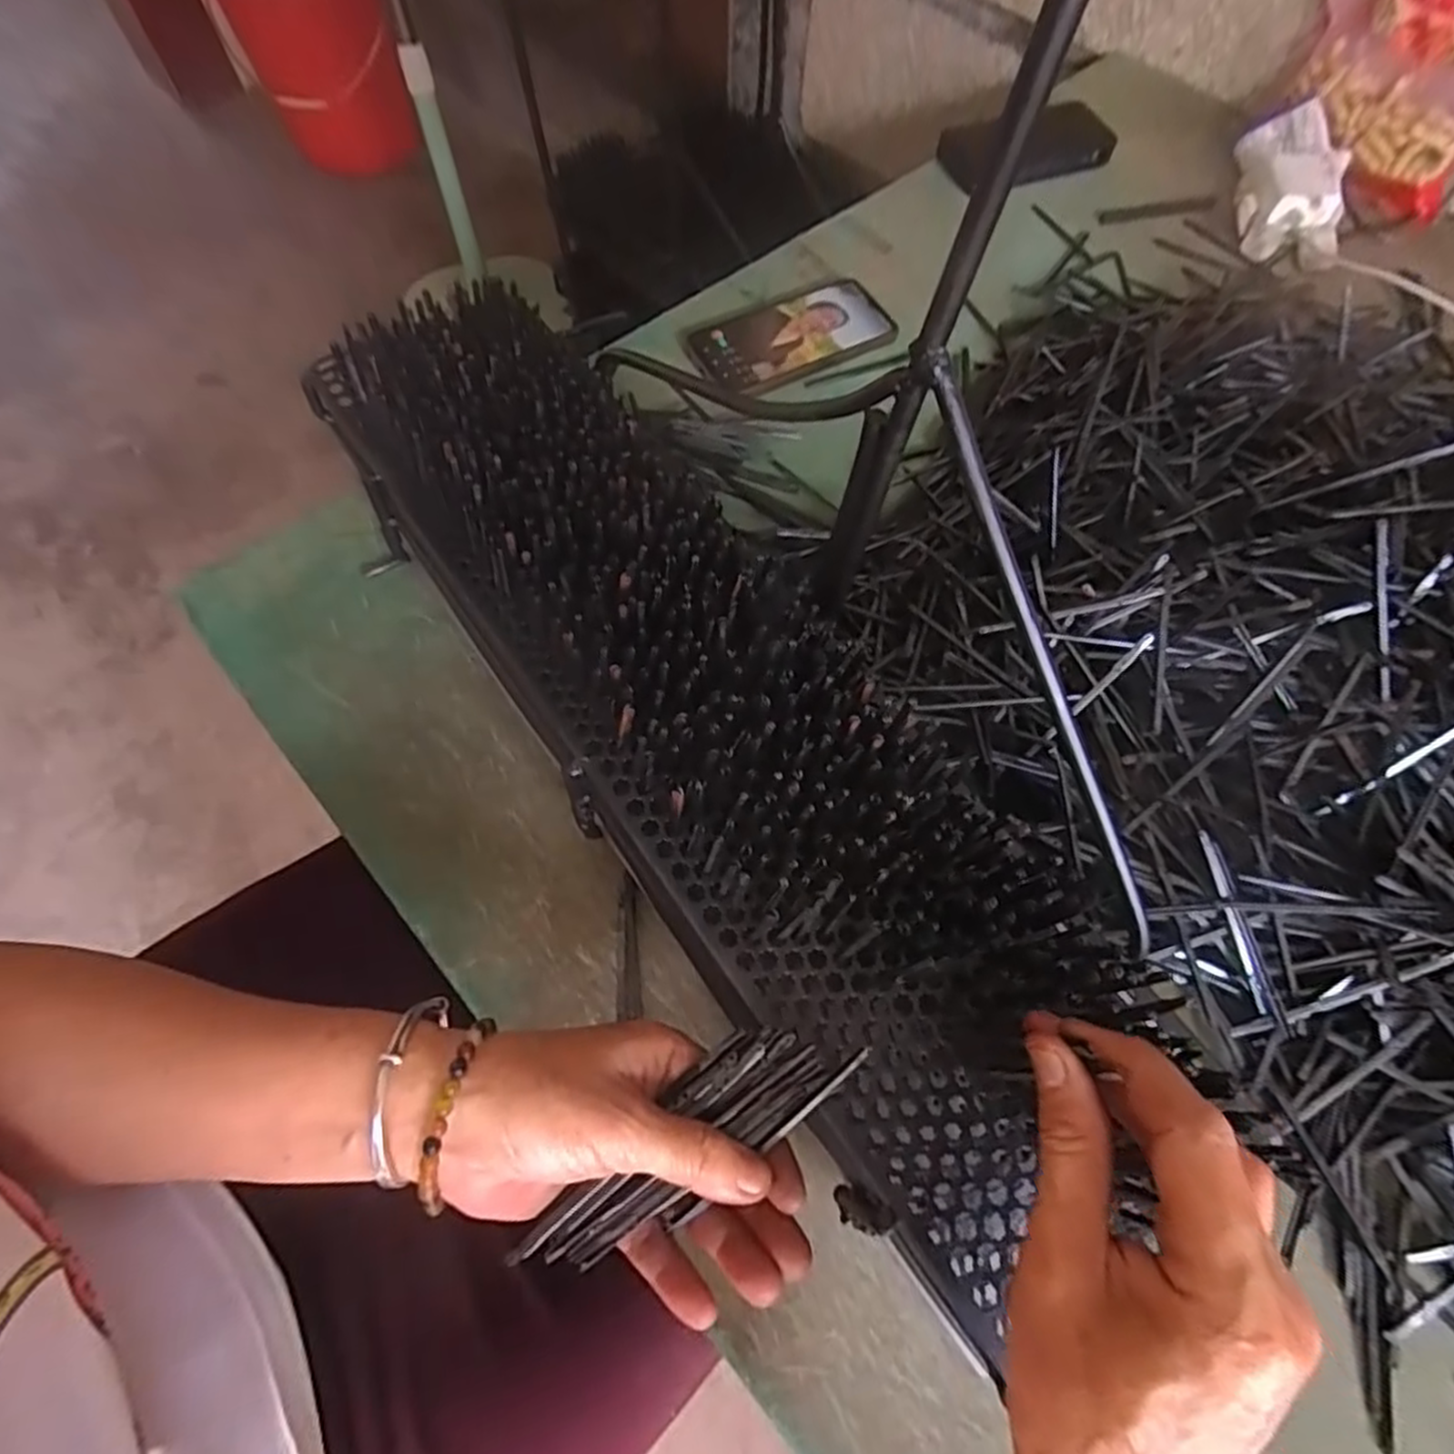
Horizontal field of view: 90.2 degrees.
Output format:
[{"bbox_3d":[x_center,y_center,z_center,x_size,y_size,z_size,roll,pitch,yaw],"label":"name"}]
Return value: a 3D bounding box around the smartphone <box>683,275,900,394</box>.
[{"bbox_3d":[0.050,-0.310,0.571,0.157,0.014,0.087,-27,69,-13],"label":"smartphone"}]

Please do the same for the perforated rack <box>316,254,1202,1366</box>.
[{"bbox_3d":[-0.030,-0.029,0.346,0.141,0.064,0.532,-34,74,-16],"label":"perforated rack"}]

